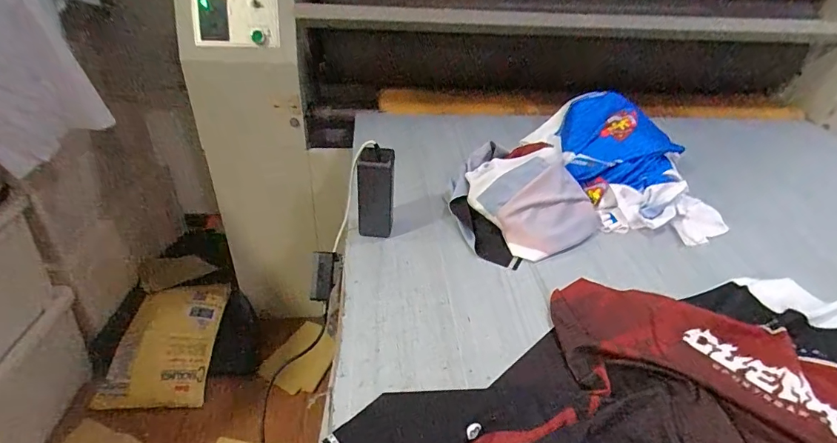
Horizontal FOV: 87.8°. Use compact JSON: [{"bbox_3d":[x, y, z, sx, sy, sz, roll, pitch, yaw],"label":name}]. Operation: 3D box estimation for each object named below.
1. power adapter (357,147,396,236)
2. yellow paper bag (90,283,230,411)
[{"bbox_3d":[-0.063,-0.039,0.644,0.051,0.142,0.029,3,36,-1],"label":"power adapter"},{"bbox_3d":[-0.714,0.332,1.259,0.253,0.104,0.396,0,36,-5],"label":"yellow paper bag"}]

